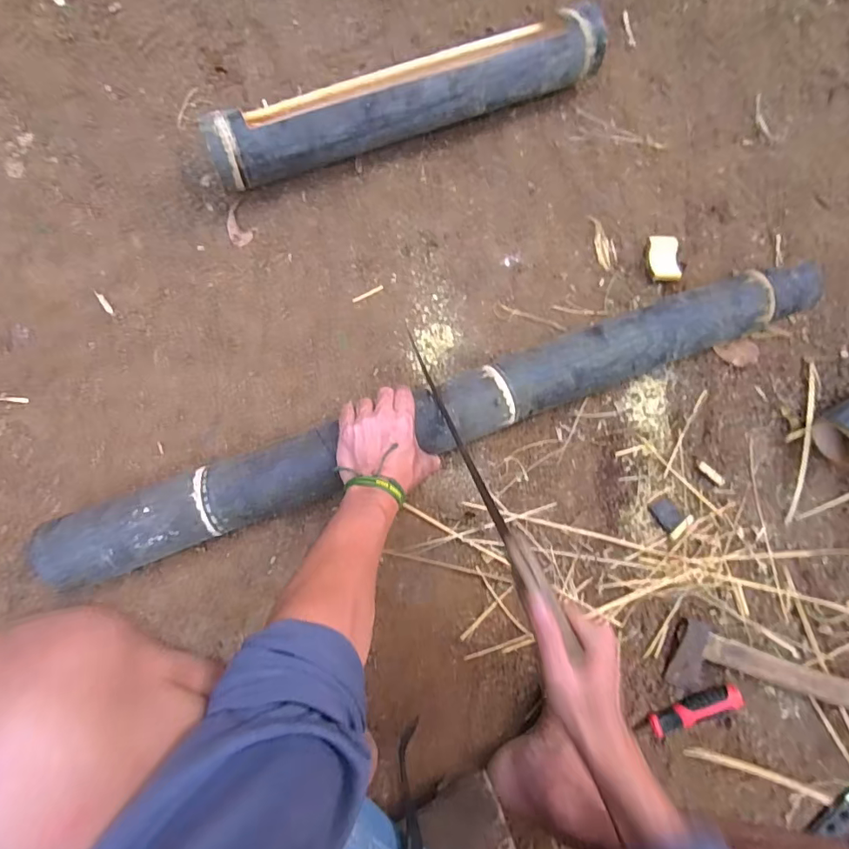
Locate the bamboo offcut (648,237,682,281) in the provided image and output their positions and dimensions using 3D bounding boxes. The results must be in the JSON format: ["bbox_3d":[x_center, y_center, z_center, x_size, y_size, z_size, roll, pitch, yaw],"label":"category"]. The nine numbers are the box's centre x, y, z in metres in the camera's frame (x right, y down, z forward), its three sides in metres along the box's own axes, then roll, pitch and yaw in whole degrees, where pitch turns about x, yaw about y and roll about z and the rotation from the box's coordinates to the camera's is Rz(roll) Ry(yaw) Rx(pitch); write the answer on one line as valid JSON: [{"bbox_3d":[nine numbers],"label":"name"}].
[{"bbox_3d":[0.331,-0.229,0.675,0.043,0.019,0.062,-7,89,-9],"label":"bamboo offcut"}]

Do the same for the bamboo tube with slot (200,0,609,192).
[{"bbox_3d":[-0.017,-0.400,0.595,0.498,0.089,0.093,-21,93,-8],"label":"bamboo tube with slot"}]

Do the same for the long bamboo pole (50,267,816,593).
[{"bbox_3d":[0.047,-0.017,0.597,0.960,0.082,0.082,-20,91,-8],"label":"long bamboo pole"}]

